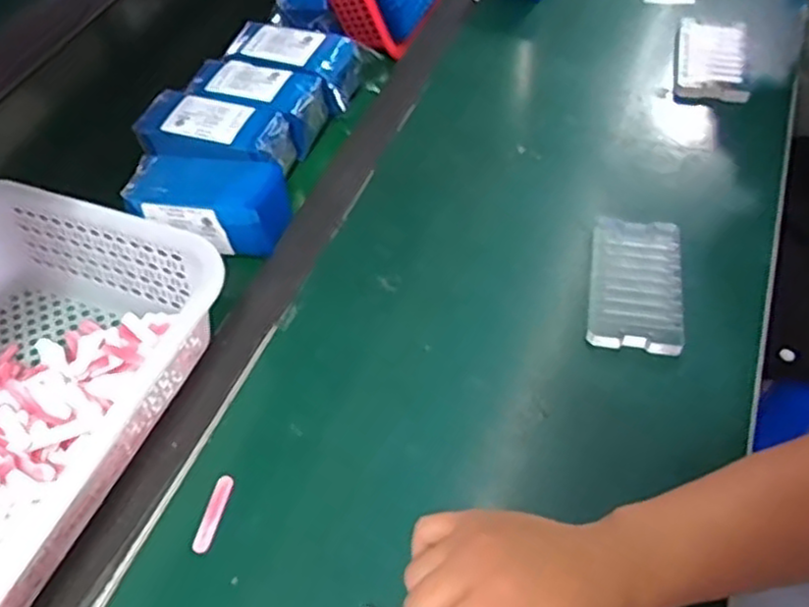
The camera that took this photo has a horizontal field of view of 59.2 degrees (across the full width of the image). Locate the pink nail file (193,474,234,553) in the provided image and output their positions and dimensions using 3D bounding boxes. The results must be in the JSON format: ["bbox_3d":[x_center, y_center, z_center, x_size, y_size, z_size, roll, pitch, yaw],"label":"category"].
[{"bbox_3d":[-0.125,0.137,0.468,0.011,0.004,0.051,7,52,11],"label":"pink nail file"}]

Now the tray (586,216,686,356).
[{"bbox_3d":[0.181,-0.016,0.559,0.068,0.014,0.124,7,52,11],"label":"tray"}]

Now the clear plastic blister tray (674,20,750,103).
[{"bbox_3d":[0.318,-0.254,0.737,0.067,0.011,0.143,9,52,13],"label":"clear plastic blister tray"}]

